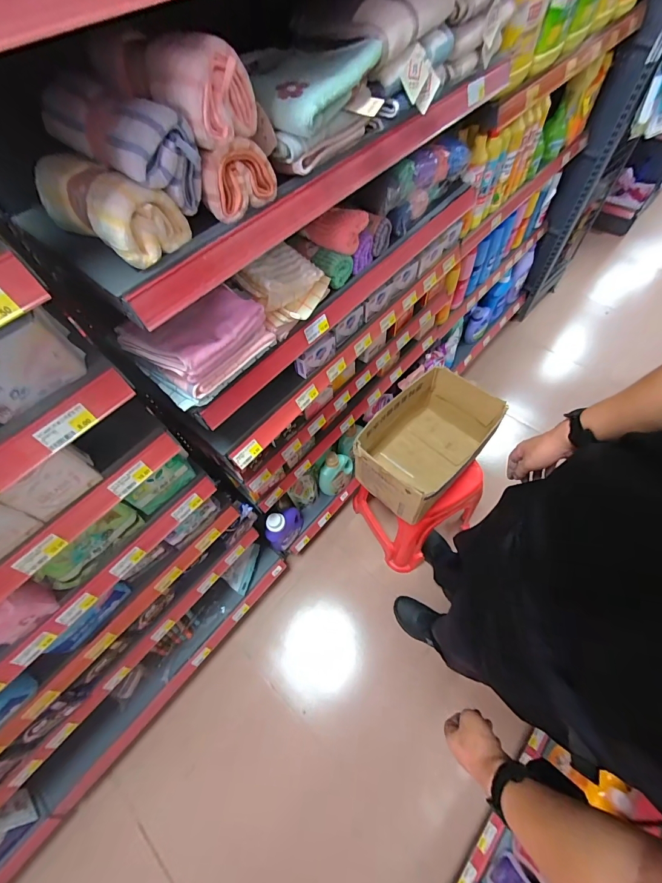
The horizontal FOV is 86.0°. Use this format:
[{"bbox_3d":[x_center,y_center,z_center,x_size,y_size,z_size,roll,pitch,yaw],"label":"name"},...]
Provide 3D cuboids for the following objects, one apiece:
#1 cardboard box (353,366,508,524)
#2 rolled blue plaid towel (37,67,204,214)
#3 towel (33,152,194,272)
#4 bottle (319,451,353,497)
[{"bbox_3d":[0.258,0.006,0.989,0.368,0.205,0.235,-41,66,-18],"label":"cardboard box"},{"bbox_3d":[-0.230,-0.324,0.394,0.173,0.086,0.072,31,66,19],"label":"rolled blue plaid towel"},{"bbox_3d":[-0.257,-0.278,0.412,0.168,0.071,0.087,32,67,20],"label":"towel"},{"bbox_3d":[0.020,0.110,1.280,0.146,0.199,0.067,-26,62,-11],"label":"bottle"}]

